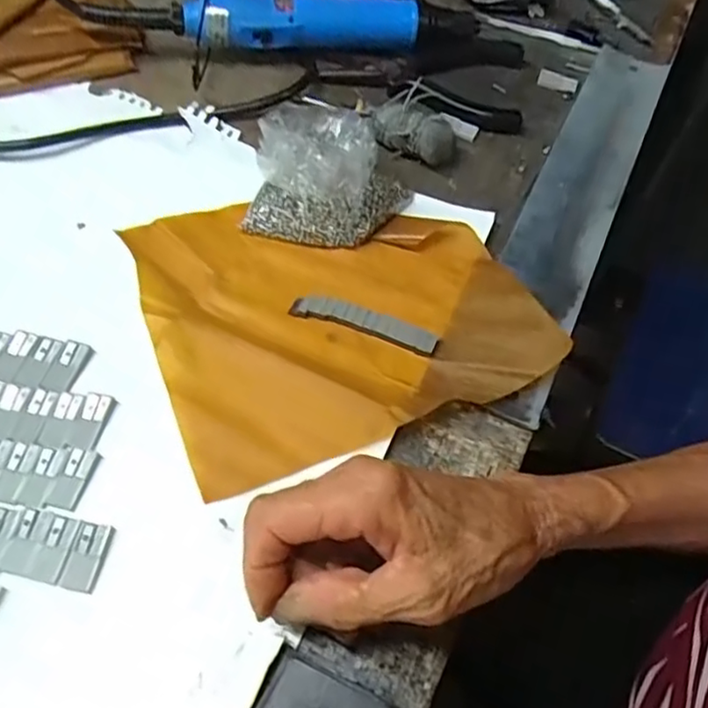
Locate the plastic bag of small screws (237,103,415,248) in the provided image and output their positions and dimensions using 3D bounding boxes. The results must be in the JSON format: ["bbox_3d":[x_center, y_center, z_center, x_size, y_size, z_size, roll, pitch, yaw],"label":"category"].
[{"bbox_3d":[-0.014,-0.108,0.378,0.087,0.046,0.078,12,58,5],"label":"plastic bag of small screws"}]

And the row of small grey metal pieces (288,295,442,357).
[{"bbox_3d":[0.006,-0.018,0.349,0.079,0.008,0.016,18,58,9],"label":"row of small grey metal pieces"}]

